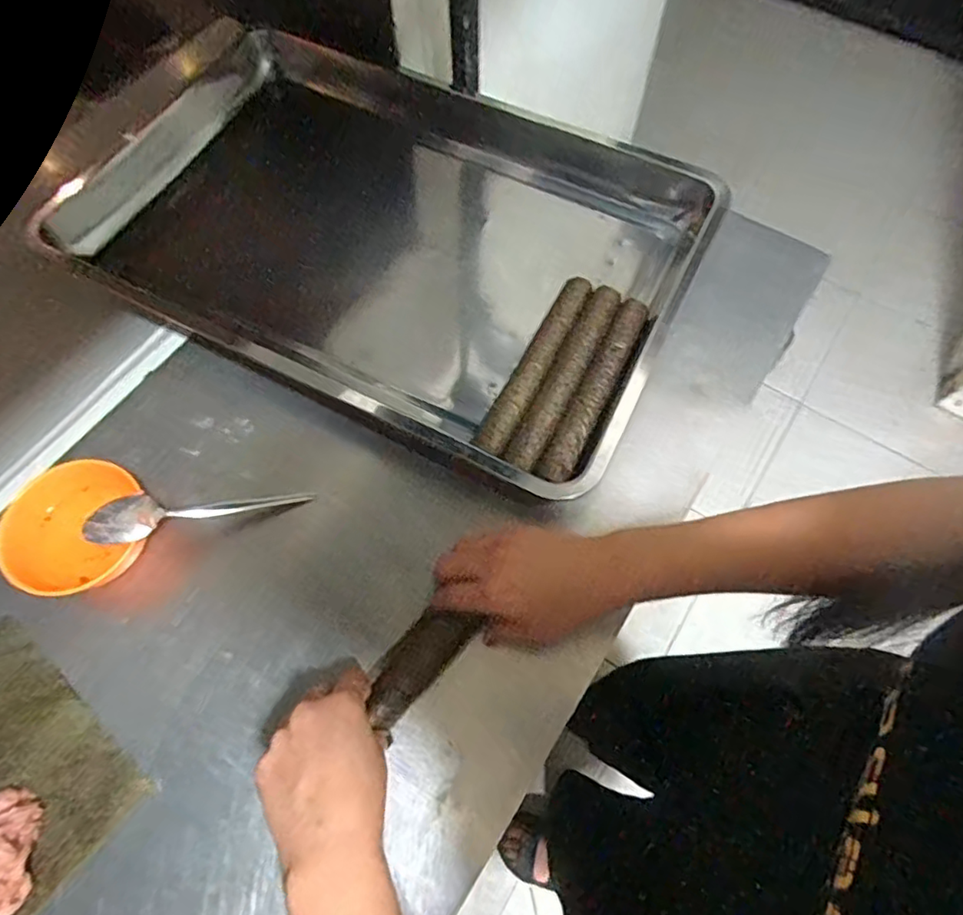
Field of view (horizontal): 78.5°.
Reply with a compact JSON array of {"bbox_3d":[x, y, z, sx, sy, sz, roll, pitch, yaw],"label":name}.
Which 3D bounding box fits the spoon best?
[{"bbox_3d":[-0.225,0.044,0.480,0.166,0.015,0.034,-6,63,-28],"label":"spoon"}]

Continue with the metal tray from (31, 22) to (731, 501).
[{"bbox_3d":[-0.086,-0.229,0.601,0.553,0.053,0.397,26,68,12],"label":"metal tray"}]

